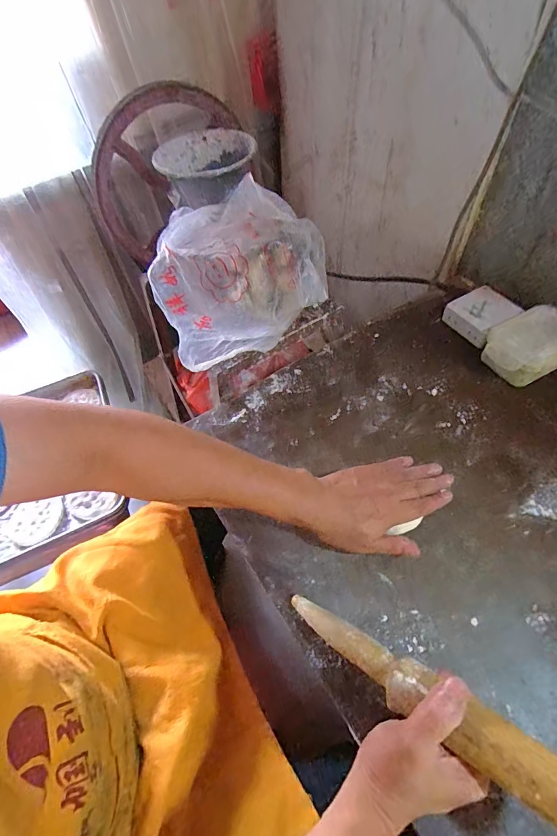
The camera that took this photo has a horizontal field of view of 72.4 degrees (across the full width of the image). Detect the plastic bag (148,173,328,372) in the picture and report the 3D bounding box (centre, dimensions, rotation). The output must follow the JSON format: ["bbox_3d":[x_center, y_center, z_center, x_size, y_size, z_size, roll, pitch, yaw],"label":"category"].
[{"bbox_3d":[-0.053,-0.178,0.482,0.202,0.148,0.142,-20,57,-9],"label":"plastic bag"}]

